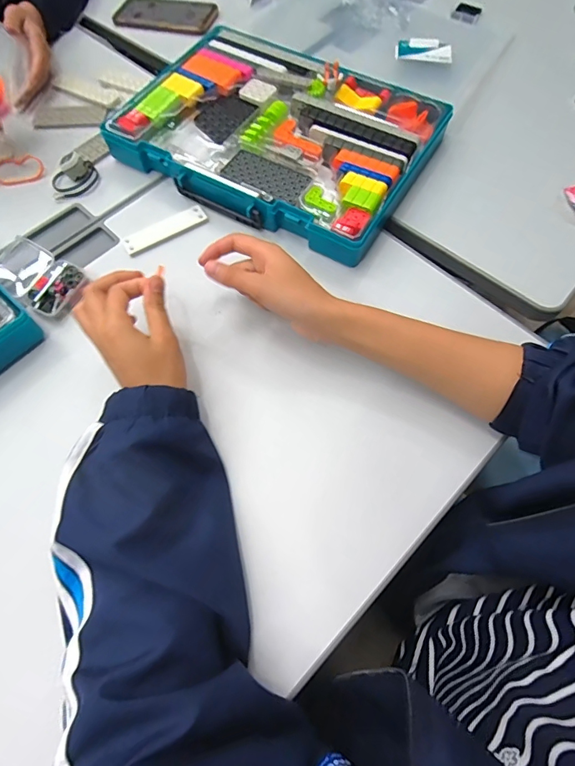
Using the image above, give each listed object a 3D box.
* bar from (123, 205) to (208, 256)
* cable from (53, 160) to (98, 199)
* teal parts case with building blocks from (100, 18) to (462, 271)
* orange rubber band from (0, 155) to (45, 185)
[{"bbox_3d":[-0.144,-0.181,0.496,0.099,0.007,0.026,-30,69,-12],"label":"bar"},{"bbox_3d":[-0.268,-0.255,0.530,0.062,0.013,0.035,-30,68,-12],"label":"cable"},{"bbox_3d":[-0.011,-0.316,0.531,0.356,0.045,0.261,29,69,13],"label":"teal parts case with building blocks"},{"bbox_3d":[-0.352,-0.277,0.546,0.075,0.007,0.048,0,70,4],"label":"orange rubber band"}]

